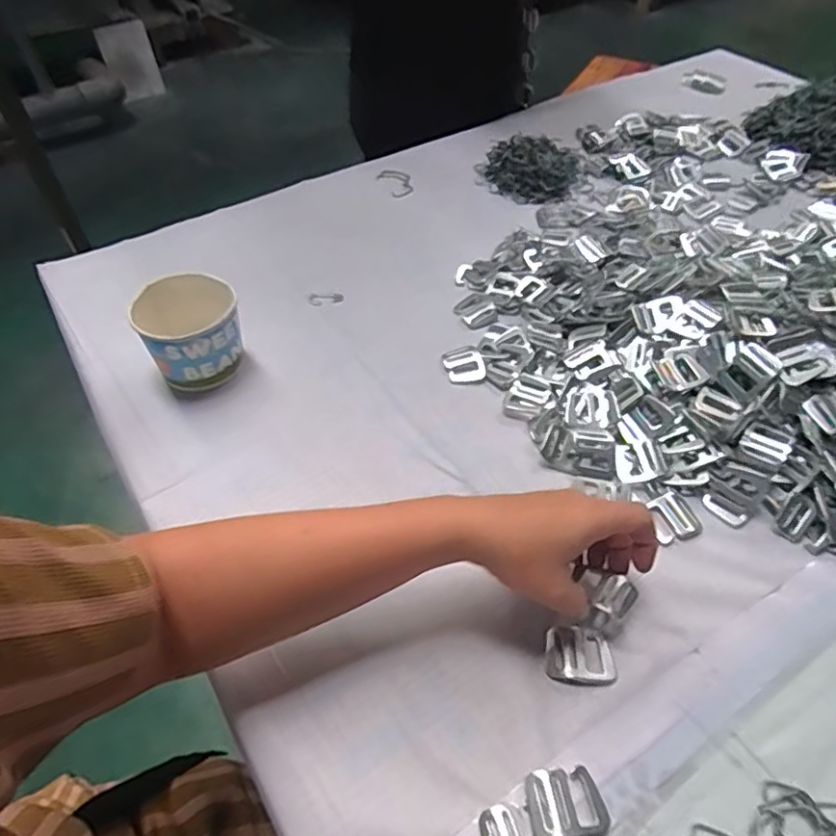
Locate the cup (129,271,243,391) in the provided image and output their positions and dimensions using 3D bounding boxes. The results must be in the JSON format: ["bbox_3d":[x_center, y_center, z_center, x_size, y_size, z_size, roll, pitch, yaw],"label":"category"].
[{"bbox_3d":[-0.213,-0.079,0.577,0.086,0.079,0.083,0,51,0],"label":"cup"}]

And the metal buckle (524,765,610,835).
[{"bbox_3d":[0.087,0.226,0.354,0.044,0.010,0.035,-7,51,-5],"label":"metal buckle"}]

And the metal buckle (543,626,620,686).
[{"bbox_3d":[0.111,0.162,0.411,0.047,0.004,0.038,5,51,4],"label":"metal buckle"}]

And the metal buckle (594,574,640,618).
[{"bbox_3d":[0.138,0.123,0.416,0.022,0.004,0.031,29,57,22],"label":"metal buckle"}]

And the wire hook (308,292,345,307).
[{"bbox_3d":[-0.101,-0.132,0.669,0.038,0.004,0.016,-10,51,-8],"label":"wire hook"}]

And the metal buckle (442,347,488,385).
[{"bbox_3d":[0.045,-0.051,0.587,0.037,0.008,0.043,-12,52,-9],"label":"metal buckle"}]

